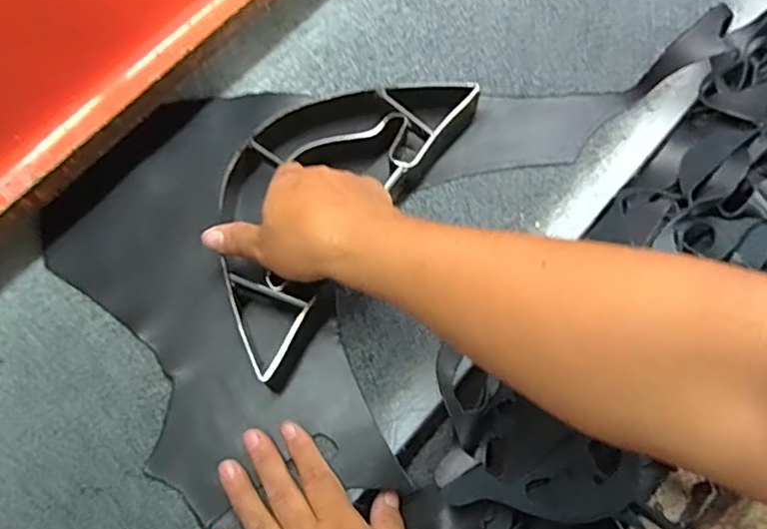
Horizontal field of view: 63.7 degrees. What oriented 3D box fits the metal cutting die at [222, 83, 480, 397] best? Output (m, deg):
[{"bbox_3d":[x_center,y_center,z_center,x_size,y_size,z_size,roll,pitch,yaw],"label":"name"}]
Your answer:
[{"bbox_3d":[-0.049,-0.050,0.470,0.135,0.037,0.267,26,72,13],"label":"metal cutting die"}]

